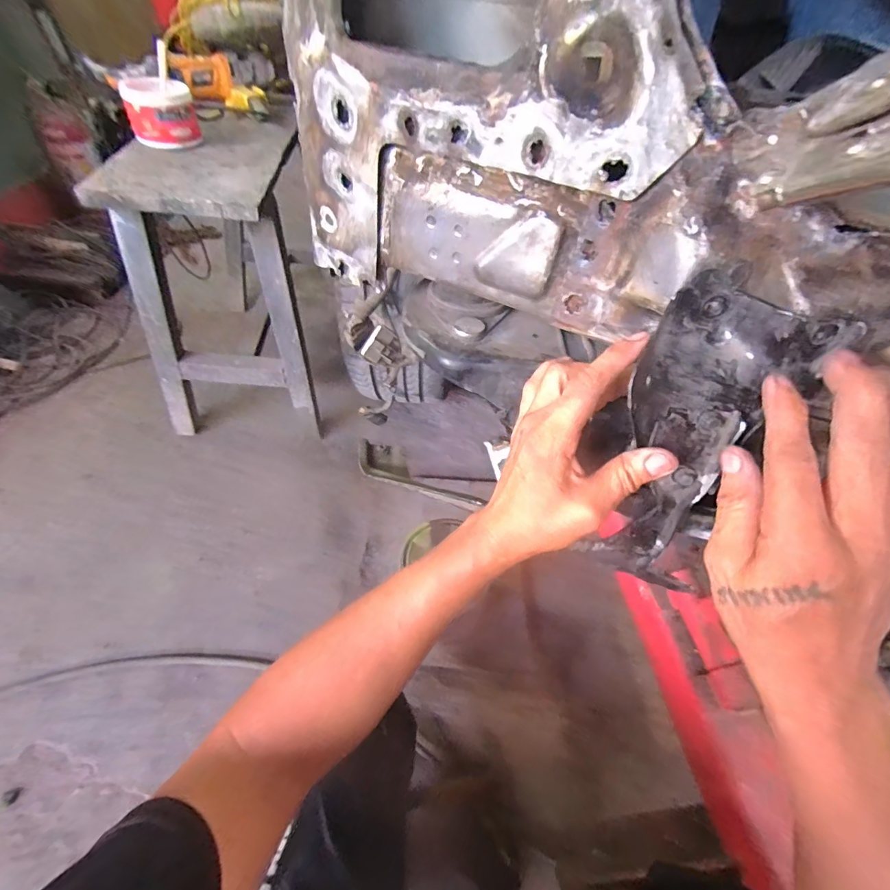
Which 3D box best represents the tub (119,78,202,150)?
[{"bbox_3d":[-0.507,-0.595,0.760,0.109,0.083,0.092,-22,53,-22],"label":"tub"}]

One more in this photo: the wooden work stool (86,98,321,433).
[{"bbox_3d":[-0.483,-0.327,1.001,0.346,0.624,0.423,4,48,-2],"label":"wooden work stool"}]

